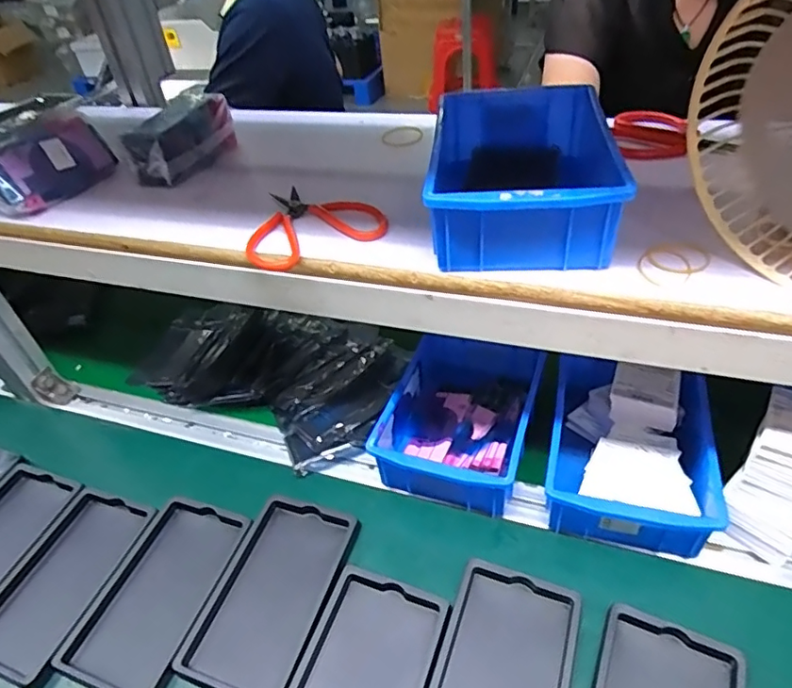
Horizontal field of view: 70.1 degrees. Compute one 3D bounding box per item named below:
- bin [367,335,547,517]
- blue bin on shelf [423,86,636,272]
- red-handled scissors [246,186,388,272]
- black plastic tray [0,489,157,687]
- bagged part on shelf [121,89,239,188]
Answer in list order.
[{"bbox_3d":[0.068,0.065,0.562,0.126,0.062,0.192,12,46,18],"label":"bin"},{"bbox_3d":[0.095,-0.133,0.441,0.127,0.065,0.194,0,42,8],"label":"blue bin on shelf"},{"bbox_3d":[-0.079,-0.107,0.476,0.112,0.016,0.116,-23,44,-17],"label":"red-handled scissors"},{"bbox_3d":[-0.295,0.209,0.505,0.092,0.023,0.157,10,46,17],"label":"black plastic tray"},{"bbox_3d":[-0.220,-0.216,0.583,0.057,0.059,0.120,16,46,24],"label":"bagged part on shelf"}]

